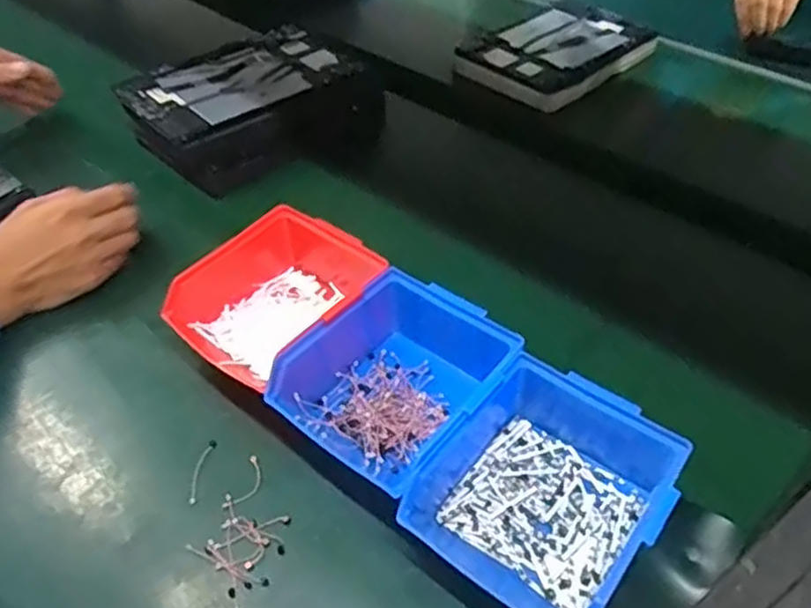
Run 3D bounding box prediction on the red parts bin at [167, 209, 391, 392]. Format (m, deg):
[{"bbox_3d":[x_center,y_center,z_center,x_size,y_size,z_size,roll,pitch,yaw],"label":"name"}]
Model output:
[{"bbox_3d":[-0.086,-0.006,0.549,0.121,0.070,0.166,31,54,28],"label":"red parts bin"}]

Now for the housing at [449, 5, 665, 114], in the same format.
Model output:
[{"bbox_3d":[0.193,-0.332,0.914,0.234,0.030,0.168,-32,53,-30],"label":"housing"}]

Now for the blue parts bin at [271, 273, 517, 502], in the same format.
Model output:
[{"bbox_3d":[-0.001,0.054,0.487,0.123,0.065,0.150,33,55,29],"label":"blue parts bin"}]

